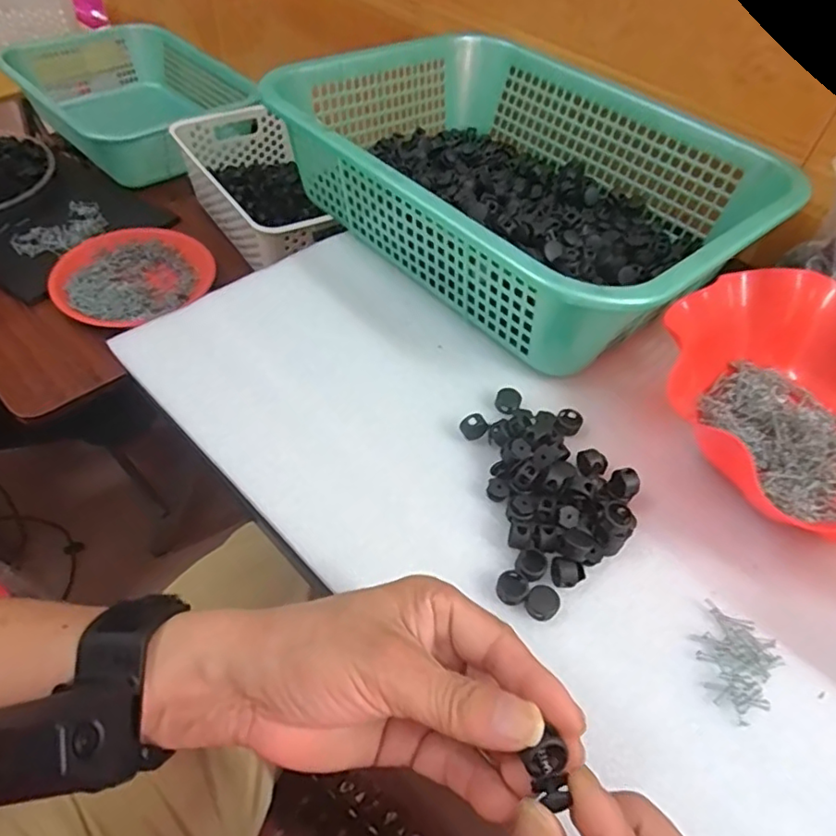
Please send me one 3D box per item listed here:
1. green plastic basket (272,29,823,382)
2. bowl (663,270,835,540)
[{"bbox_3d":[0.091,-0.209,0.507,0.280,0.097,0.386,-31,60,-26],"label":"green plastic basket"},{"bbox_3d":[0.274,-0.002,0.385,0.222,0.059,0.201,22,53,12],"label":"bowl"}]

